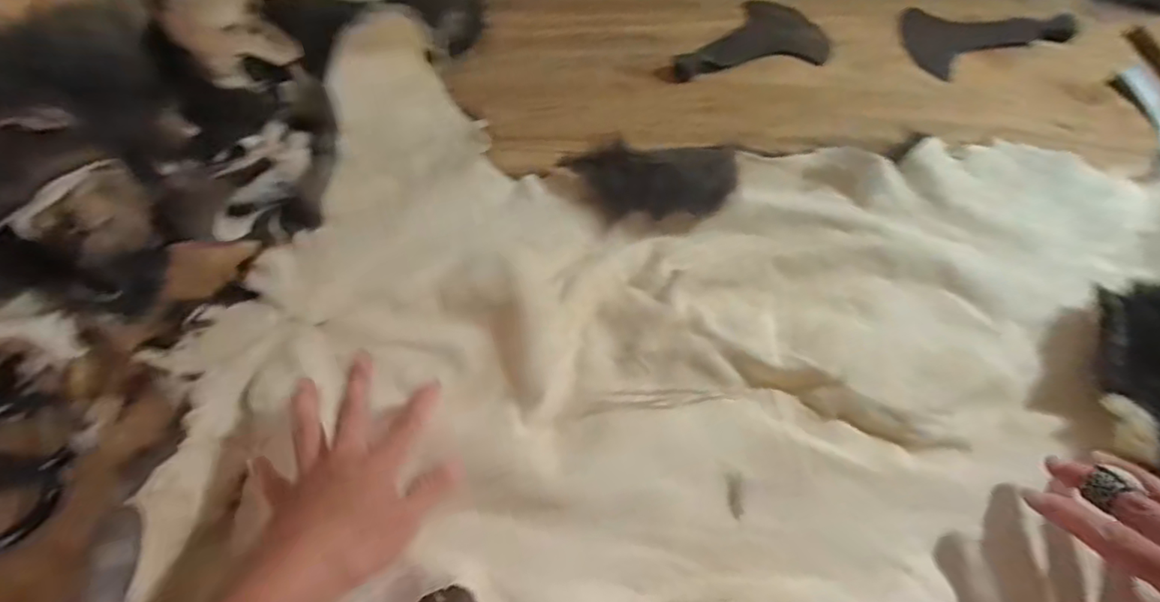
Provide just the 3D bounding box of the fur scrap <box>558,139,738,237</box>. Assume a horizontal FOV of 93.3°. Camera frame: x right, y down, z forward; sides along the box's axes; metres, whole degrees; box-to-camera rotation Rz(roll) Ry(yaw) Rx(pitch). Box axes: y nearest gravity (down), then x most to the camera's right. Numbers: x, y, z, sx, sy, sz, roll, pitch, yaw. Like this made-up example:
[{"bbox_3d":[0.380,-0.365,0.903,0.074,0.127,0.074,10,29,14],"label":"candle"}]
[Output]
[{"bbox_3d":[0.057,-0.096,0.463,0.141,0.028,0.077,6,64,8],"label":"fur scrap"}]

